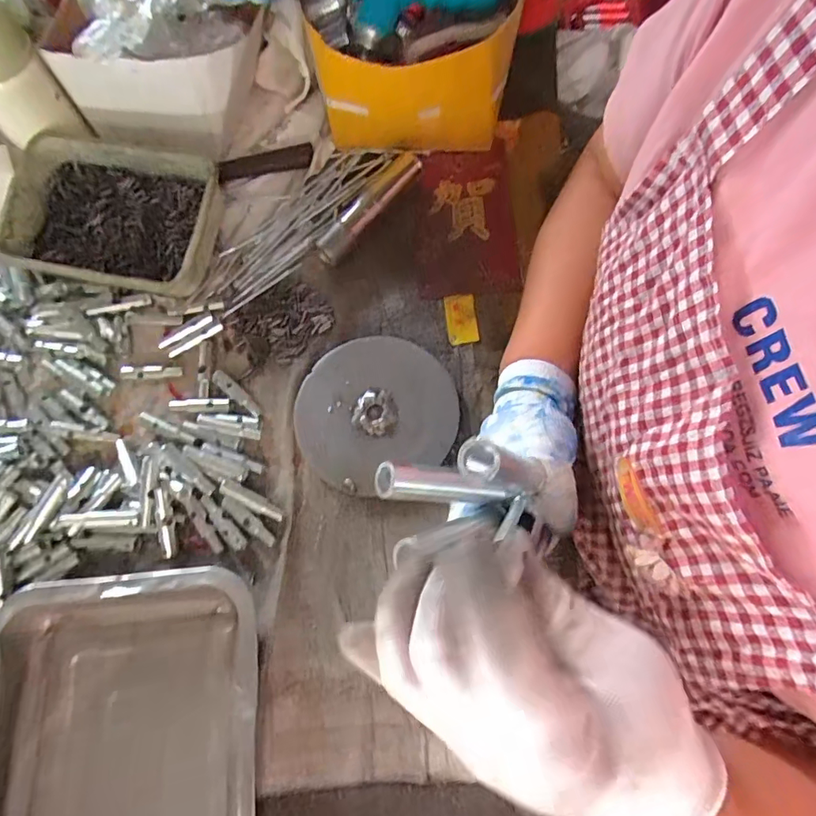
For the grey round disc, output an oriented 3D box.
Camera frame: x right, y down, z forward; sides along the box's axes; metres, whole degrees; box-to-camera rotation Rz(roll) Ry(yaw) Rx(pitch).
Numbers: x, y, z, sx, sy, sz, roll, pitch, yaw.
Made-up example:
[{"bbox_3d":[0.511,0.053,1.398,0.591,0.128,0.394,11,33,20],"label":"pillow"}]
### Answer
[{"bbox_3d":[-0.026,0.001,0.395,0.124,0.012,0.116,0,74,0],"label":"grey round disc"}]

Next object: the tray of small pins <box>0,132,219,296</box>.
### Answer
[{"bbox_3d":[-0.256,-0.168,0.434,0.183,0.041,0.131,11,74,4],"label":"tray of small pins"}]

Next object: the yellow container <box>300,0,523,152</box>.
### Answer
[{"bbox_3d":[0.006,-0.314,0.434,0.170,0.110,0.129,-3,74,0],"label":"yellow container"}]

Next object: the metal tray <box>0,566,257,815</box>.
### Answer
[{"bbox_3d":[-0.188,0.241,0.311,0.183,0.038,0.256,-8,74,-2],"label":"metal tray"}]

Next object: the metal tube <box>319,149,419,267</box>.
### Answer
[{"bbox_3d":[-0.035,-0.181,0.448,0.026,0.021,0.121,40,78,11],"label":"metal tube"}]

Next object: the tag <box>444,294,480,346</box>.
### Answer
[{"bbox_3d":[0.046,-0.076,0.422,0.025,0.004,0.047,-9,70,11],"label":"tag"}]

